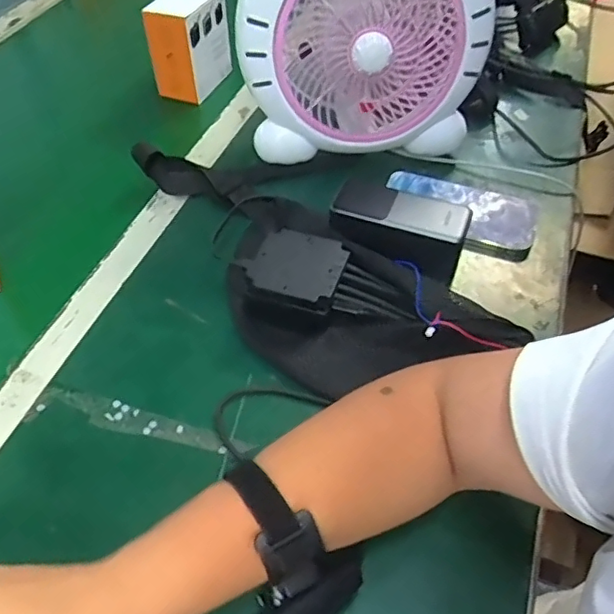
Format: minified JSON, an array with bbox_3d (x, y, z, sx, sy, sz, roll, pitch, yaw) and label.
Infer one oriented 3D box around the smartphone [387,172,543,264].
[{"bbox_3d":[0.163,-0.108,0.622,0.161,0.014,0.091,22,53,17],"label":"smartphone"}]

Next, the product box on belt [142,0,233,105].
[{"bbox_3d":[-0.151,-0.343,0.761,0.069,0.114,0.095,26,54,19],"label":"product box on belt"}]

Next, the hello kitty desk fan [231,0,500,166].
[{"bbox_3d":[0.060,-0.279,0.605,0.257,0.242,0.095,-3,50,-4],"label":"hello kitty desk fan"}]

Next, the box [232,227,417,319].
[{"bbox_3d":[0.017,-0.030,0.519,0.153,0.022,0.079,10,55,5],"label":"box"}]

